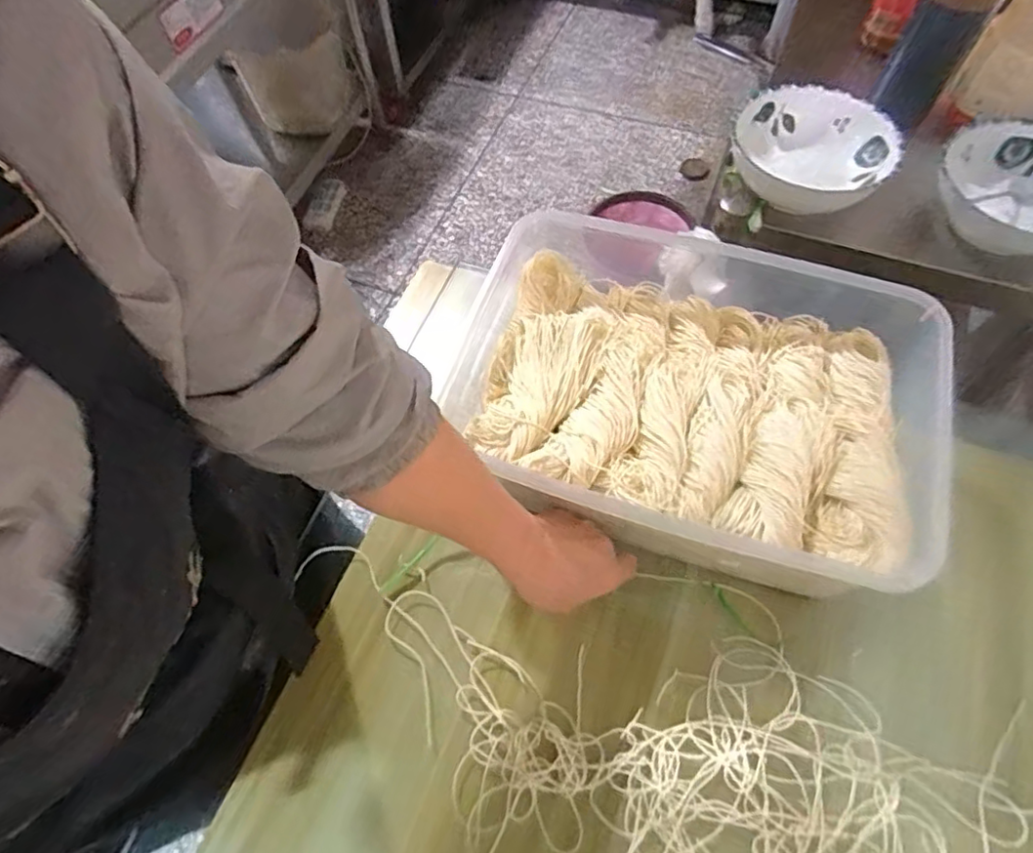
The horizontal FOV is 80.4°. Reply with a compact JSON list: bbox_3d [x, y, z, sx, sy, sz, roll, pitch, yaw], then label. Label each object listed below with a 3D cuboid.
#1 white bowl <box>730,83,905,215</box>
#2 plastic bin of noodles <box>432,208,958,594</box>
[{"bbox_3d":[0.322,-0.301,0.675,0.161,0.052,0.161,-1,62,2],"label":"white bowl"},{"bbox_3d":[0.147,-0.049,0.535,0.411,0.085,0.321,20,65,12],"label":"plastic bin of noodles"}]

